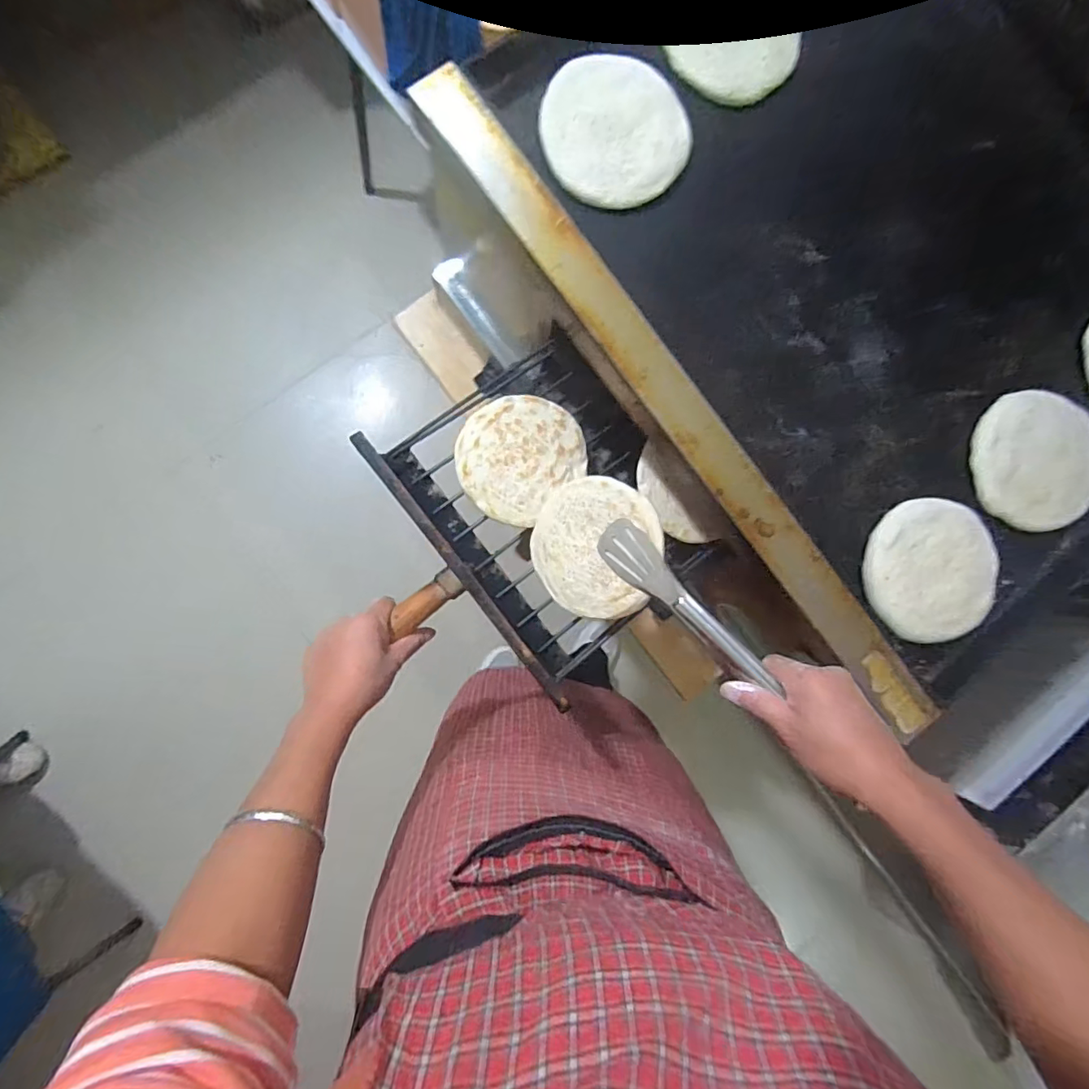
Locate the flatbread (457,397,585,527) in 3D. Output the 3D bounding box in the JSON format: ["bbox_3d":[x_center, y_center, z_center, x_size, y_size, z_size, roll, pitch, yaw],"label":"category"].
[{"bbox_3d":[-0.025,-0.087,0.513,0.110,0.009,0.120,0,88,-6],"label":"flatbread"}]

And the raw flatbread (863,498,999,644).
[{"bbox_3d":[0.347,0.022,0.478,0.121,0.021,0.122,0,88,-6],"label":"raw flatbread"}]

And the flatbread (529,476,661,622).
[{"bbox_3d":[0.042,0.002,0.484,0.121,0.007,0.125,4,97,29],"label":"flatbread"}]

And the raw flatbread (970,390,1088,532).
[{"bbox_3d":[0.459,-0.076,0.492,0.121,0.020,0.121,5,88,-6],"label":"raw flatbread"}]

